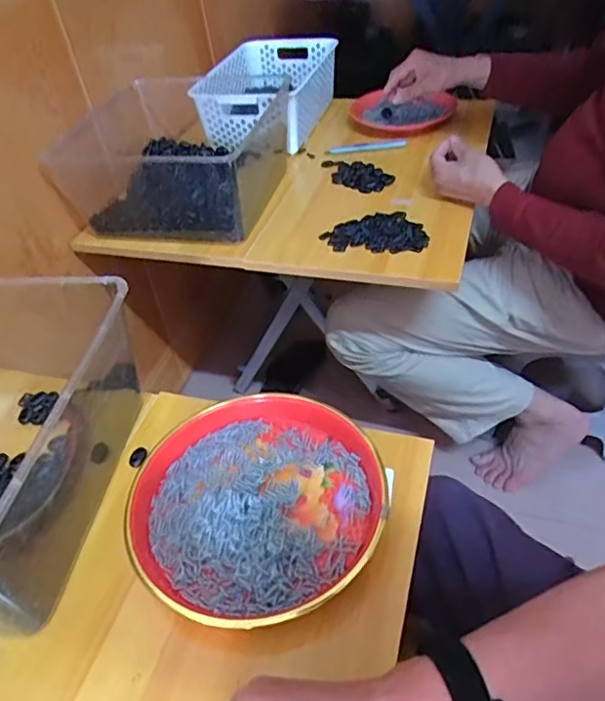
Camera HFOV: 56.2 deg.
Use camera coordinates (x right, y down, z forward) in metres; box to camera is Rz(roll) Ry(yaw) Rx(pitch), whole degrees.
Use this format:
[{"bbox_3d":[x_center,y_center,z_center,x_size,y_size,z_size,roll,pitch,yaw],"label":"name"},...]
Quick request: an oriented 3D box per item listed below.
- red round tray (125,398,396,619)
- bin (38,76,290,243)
[{"bbox_3d":[-0.041,0.129,0.498,0.219,0.028,0.205,-4,44,4],"label":"red round tray"},{"bbox_3d":[-0.201,-0.300,0.911,0.313,0.159,0.300,8,45,15],"label":"bin"}]

